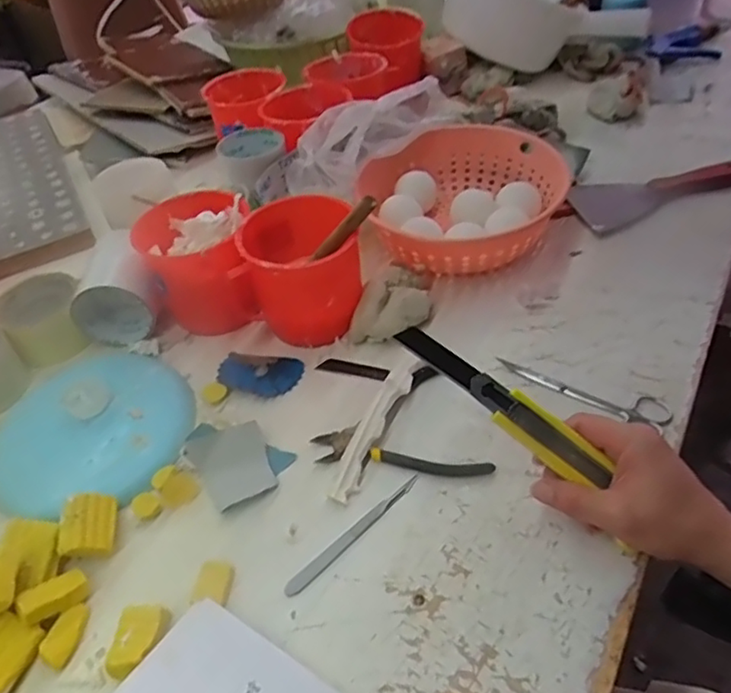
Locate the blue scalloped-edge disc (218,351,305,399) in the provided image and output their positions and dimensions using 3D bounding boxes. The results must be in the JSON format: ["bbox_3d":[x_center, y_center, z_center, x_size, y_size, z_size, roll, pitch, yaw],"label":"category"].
[{"bbox_3d":[-0.106,0.025,0.598,0.082,0.013,0.044,8,47,14],"label":"blue scalloped-edge disc"}]

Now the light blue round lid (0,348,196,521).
[{"bbox_3d":[-0.257,0.070,0.566,0.180,0.015,0.175,-3,45,3],"label":"light blue round lid"}]

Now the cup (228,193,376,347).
[{"bbox_3d":[-0.062,-0.077,0.608,0.115,0.134,0.107,-3,45,3],"label":"cup"}]

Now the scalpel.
[{"bbox_3d":[-0.009,0.143,0.470,0.130,0.004,0.012,-36,52,-26],"label":"scalpel"}]

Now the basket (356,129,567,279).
[{"bbox_3d":[0.112,-0.170,0.709,0.209,0.077,0.215,-3,45,3],"label":"basket"}]

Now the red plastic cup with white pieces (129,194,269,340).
[{"bbox_3d":[-0.175,-0.083,0.641,0.123,0.106,0.129,-4,45,4],"label":"red plastic cup with white pieces"}]

